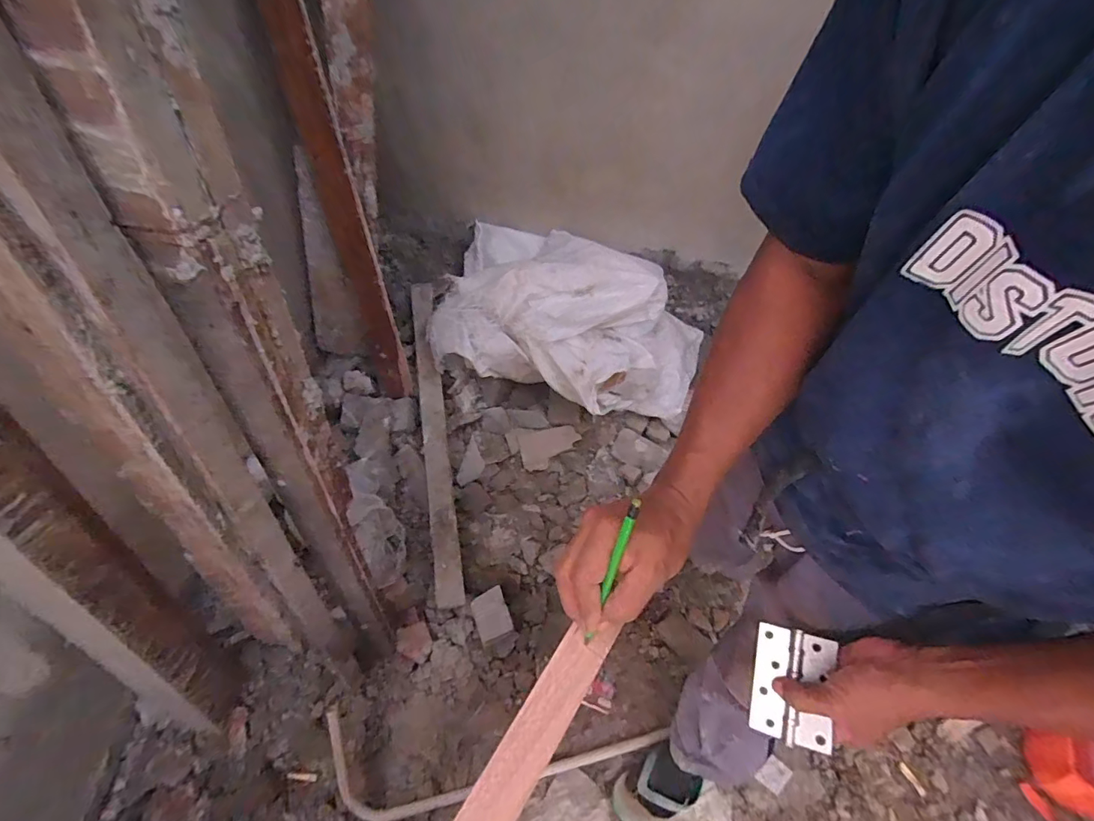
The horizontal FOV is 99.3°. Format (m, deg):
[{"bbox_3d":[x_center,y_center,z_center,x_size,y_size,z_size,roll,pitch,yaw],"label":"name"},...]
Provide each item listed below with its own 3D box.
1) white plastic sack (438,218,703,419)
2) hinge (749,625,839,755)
[{"bbox_3d":[0.089,-0.276,1.357,0.743,0.222,0.503,14,63,8],"label":"white plastic sack"},{"bbox_3d":[0.245,0.275,0.466,0.068,0.010,0.101,5,76,26],"label":"hinge"}]

